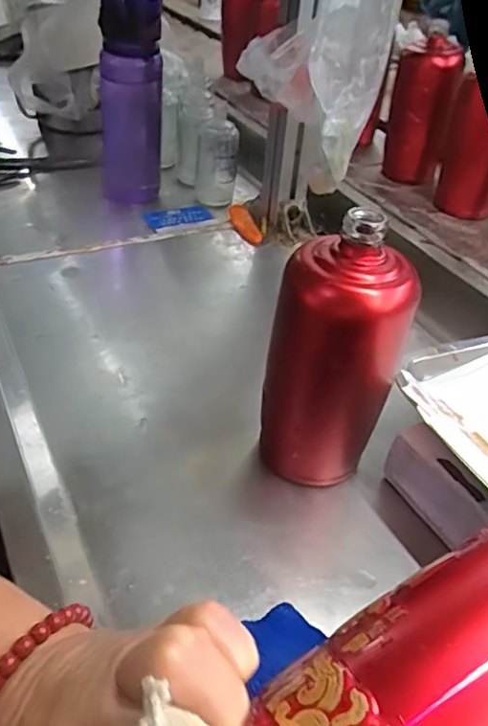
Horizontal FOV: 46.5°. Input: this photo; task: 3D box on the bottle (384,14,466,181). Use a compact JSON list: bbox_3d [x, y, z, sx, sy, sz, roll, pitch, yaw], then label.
[{"bbox_3d":[0.234,-0.329,0.750,0.072,0.170,0.056,2,41,-2],"label":"bottle"}]

